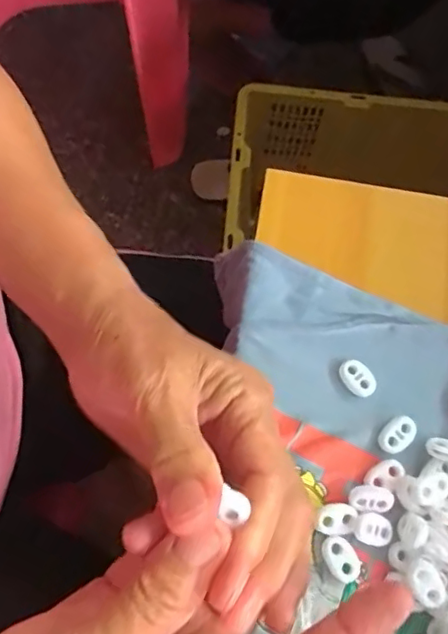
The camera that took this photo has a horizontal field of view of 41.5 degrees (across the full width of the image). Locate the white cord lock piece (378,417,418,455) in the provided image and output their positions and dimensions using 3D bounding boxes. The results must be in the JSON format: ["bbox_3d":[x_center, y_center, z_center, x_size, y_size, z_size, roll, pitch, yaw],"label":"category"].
[{"bbox_3d":[0.094,0.064,0.322,0.022,0.005,0.016,-40,75,-15],"label":"white cord lock piece"}]

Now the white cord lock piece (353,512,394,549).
[{"bbox_3d":[0.077,0.108,0.300,0.020,0.005,0.016,19,70,6],"label":"white cord lock piece"}]

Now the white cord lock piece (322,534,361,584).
[{"bbox_3d":[0.059,0.122,0.299,0.014,0.004,0.023,-26,71,-11],"label":"white cord lock piece"}]

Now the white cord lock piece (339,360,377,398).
[{"bbox_3d":[0.076,0.034,0.333,0.015,0.005,0.023,-38,74,-14],"label":"white cord lock piece"}]

